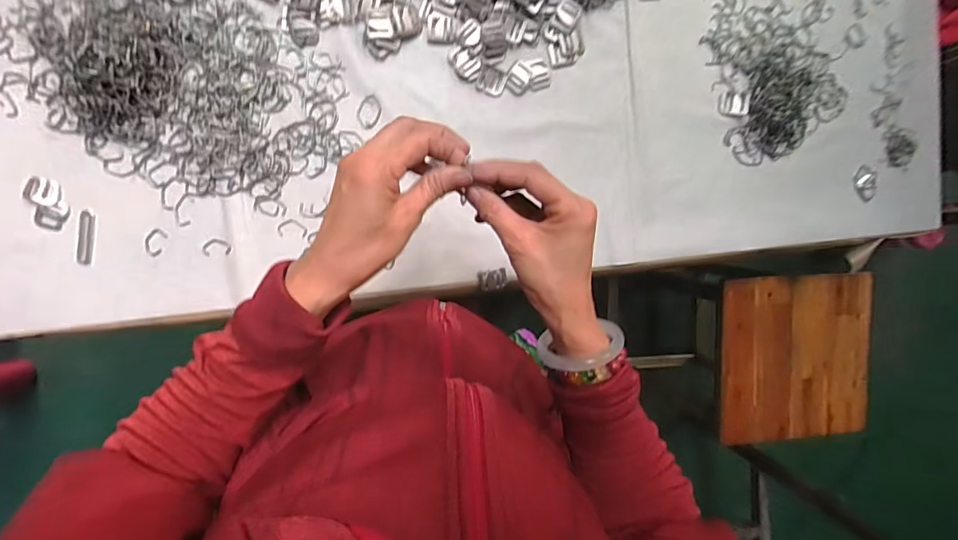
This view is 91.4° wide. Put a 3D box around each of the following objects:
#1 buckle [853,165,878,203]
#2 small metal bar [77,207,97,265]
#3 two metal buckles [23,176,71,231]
[{"bbox_3d":[0.535,-0.120,0.646,0.030,0.009,0.048,4,93,-8],"label":"buckle"},{"bbox_3d":[-0.434,-0.037,0.515,0.016,0.004,0.061,6,92,-8],"label":"small metal bar"},{"bbox_3d":[-0.467,-0.073,0.506,0.033,0.004,0.058,-18,95,-6],"label":"two metal buckles"}]

